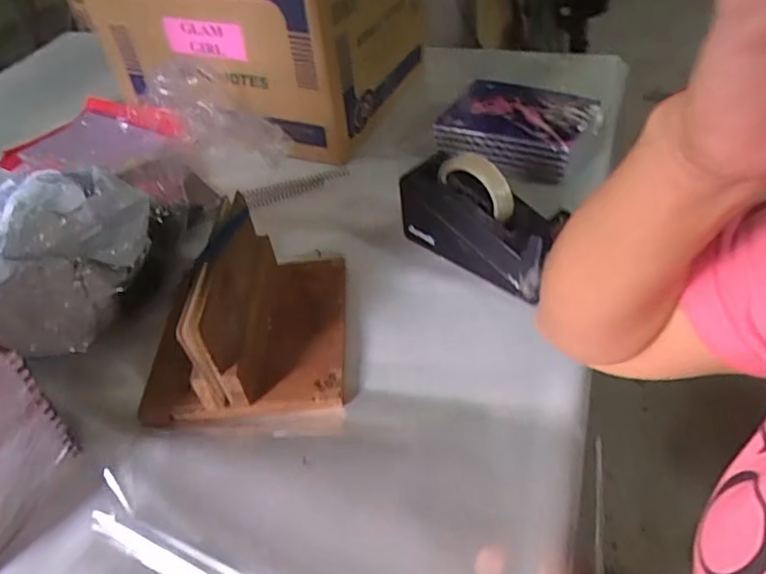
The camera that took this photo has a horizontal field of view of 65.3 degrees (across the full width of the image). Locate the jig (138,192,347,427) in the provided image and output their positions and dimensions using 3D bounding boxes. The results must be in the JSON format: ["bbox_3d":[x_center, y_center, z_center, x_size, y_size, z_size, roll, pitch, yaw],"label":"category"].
[{"bbox_3d":[-0.139,0.015,0.614,0.193,0.127,0.218,-3,42,2],"label":"jig"}]

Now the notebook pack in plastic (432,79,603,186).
[{"bbox_3d":[0.198,-0.238,0.881,0.202,0.073,0.167,19,47,24],"label":"notebook pack in plastic"}]

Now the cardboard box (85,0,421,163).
[{"bbox_3d":[-0.194,-0.438,0.961,0.437,0.324,0.349,14,47,20],"label":"cardboard box"}]

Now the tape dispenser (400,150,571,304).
[{"bbox_3d":[0.112,-0.075,0.681,0.079,0.111,0.193,-32,50,-25],"label":"tape dispenser"}]

